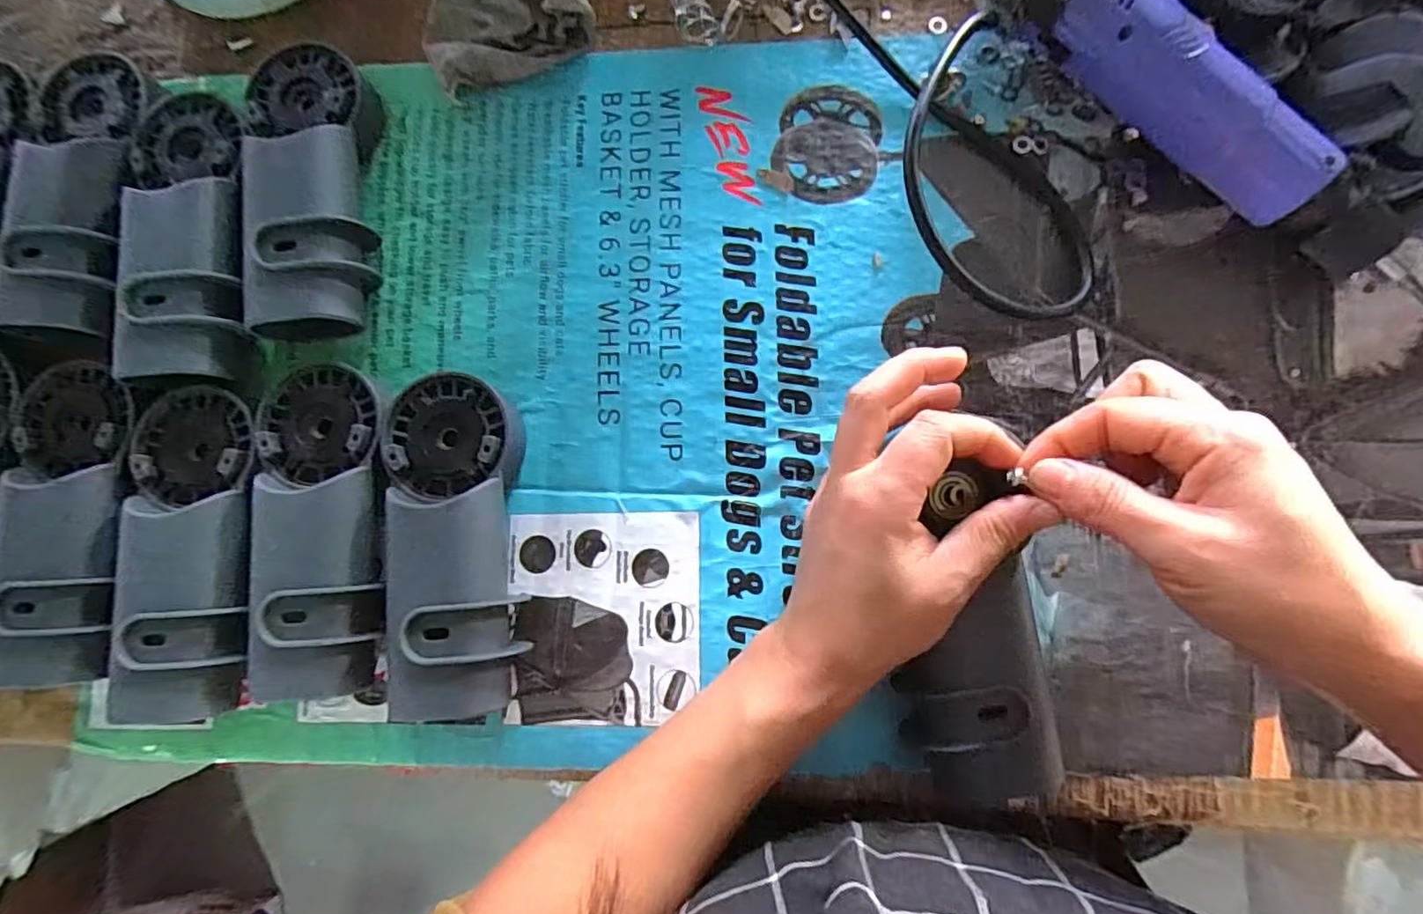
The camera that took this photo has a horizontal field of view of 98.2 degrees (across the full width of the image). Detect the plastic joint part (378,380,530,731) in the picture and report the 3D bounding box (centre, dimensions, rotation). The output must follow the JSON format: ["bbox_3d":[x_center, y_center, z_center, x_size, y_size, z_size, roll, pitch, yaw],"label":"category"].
[{"bbox_3d":[-0.124,0.040,0.302,0.061,0.044,0.161,-9,83,3],"label":"plastic joint part"}]

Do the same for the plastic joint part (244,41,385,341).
[{"bbox_3d":[-0.214,-0.143,0.329,0.058,0.043,0.158,-9,83,3],"label":"plastic joint part"}]

